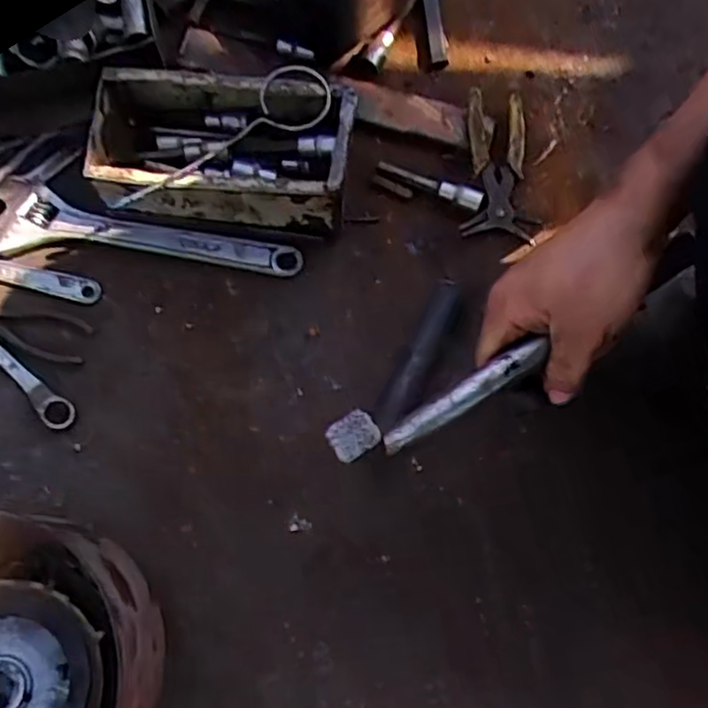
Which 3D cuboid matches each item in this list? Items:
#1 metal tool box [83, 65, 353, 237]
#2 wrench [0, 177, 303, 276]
[{"bbox_3d":[-0.111,-0.169,0.588,0.212,0.090,0.121,6,75,3],"label":"metal tool box"},{"bbox_3d":[-0.195,-0.105,0.599,0.291,0.025,0.066,8,75,4],"label":"wrench"}]

